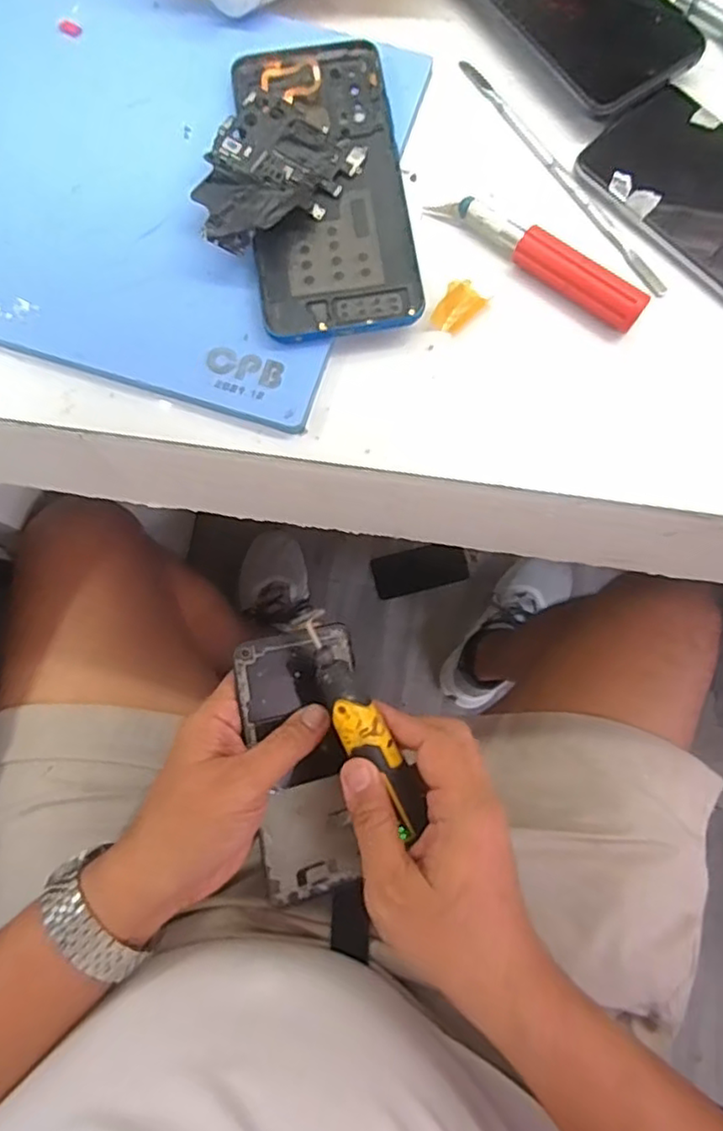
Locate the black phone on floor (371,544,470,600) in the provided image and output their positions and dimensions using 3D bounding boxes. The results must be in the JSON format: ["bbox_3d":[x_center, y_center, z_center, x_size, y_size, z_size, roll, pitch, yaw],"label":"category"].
[{"bbox_3d":[0.097,0.006,1.055,0.152,0.012,0.067,-14,87,2],"label":"black phone on floor"}]

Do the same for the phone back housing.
[{"bbox_3d":[-0.018,-0.189,0.320,0.074,0.013,0.164,-8,79,-1],"label":"phone back housing"}]

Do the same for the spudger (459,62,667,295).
[{"bbox_3d":[0.102,-0.202,0.329,0.009,0.004,0.165,-33,81,-6],"label":"spudger"}]

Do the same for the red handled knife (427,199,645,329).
[{"bbox_3d":[0.085,-0.151,0.311,0.114,0.018,0.015,37,81,7],"label":"red handled knife"}]

